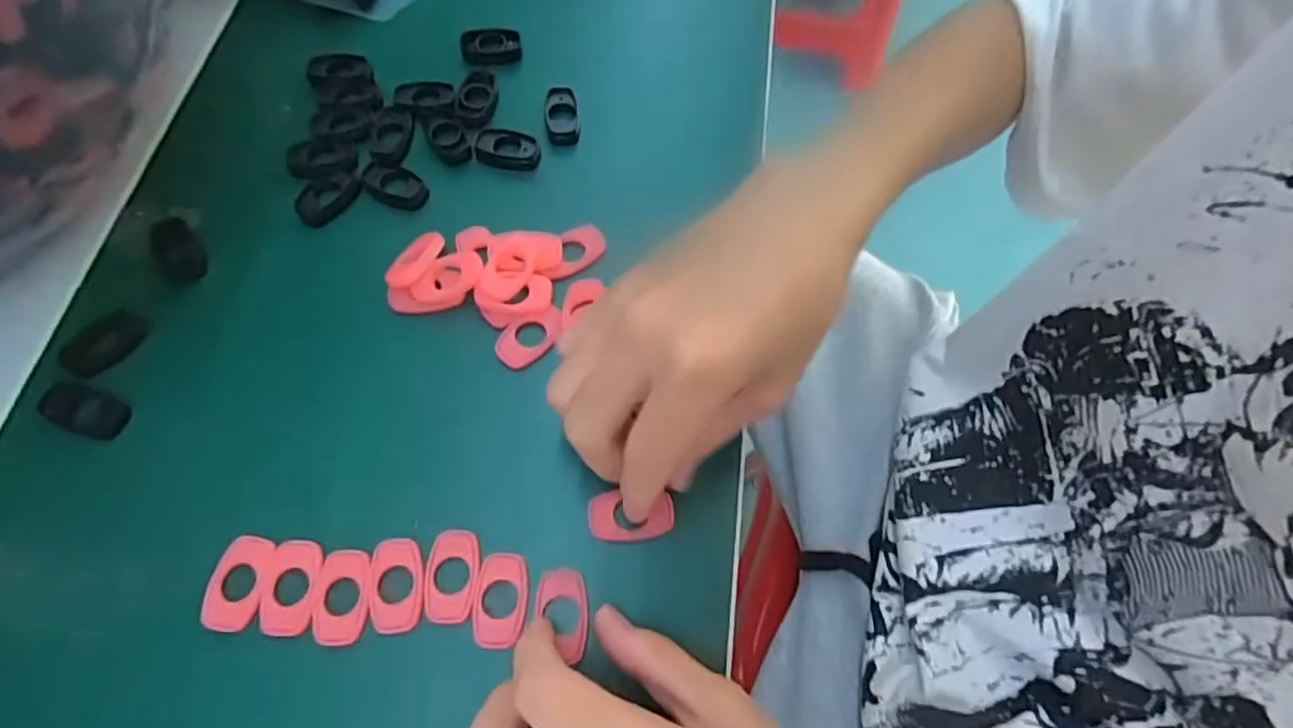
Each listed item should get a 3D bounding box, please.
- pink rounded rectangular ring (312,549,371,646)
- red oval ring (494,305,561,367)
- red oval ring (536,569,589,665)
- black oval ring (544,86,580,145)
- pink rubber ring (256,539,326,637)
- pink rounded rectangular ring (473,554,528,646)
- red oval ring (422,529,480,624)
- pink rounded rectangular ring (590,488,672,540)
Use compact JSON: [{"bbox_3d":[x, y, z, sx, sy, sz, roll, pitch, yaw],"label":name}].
[{"bbox_3d":[-0.109,0.083,0.233,0.018,0.004,0.032,-1,66,-3],"label":"pink rounded rectangular ring"},{"bbox_3d":[-0.049,-0.012,0.277,0.031,0.006,0.020,-27,70,-14],"label":"red oval ring"},{"bbox_3d":[-0.030,0.089,0.234,0.019,0.004,0.030,1,66,-2],"label":"red oval ring"},{"bbox_3d":[-0.043,-0.125,0.329,0.017,0.009,0.031,-6,66,-5],"label":"black oval ring"},{"bbox_3d":[-0.128,0.079,0.233,0.019,0.004,0.032,1,66,-2],"label":"pink rubber ring"},{"bbox_3d":[-0.052,0.084,0.233,0.019,0.004,0.032,4,66,-1],"label":"pink rounded rectangular ring"},{"bbox_3d":[-0.070,0.076,0.236,0.018,0.004,0.032,2,66,-2],"label":"red oval ring"},{"bbox_3d":[-0.006,0.057,0.246,0.032,0.009,0.017,1,66,6],"label":"pink rounded rectangular ring"}]

